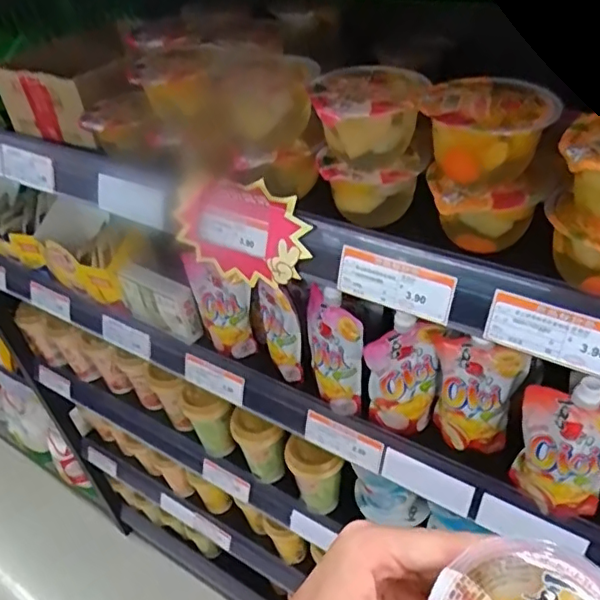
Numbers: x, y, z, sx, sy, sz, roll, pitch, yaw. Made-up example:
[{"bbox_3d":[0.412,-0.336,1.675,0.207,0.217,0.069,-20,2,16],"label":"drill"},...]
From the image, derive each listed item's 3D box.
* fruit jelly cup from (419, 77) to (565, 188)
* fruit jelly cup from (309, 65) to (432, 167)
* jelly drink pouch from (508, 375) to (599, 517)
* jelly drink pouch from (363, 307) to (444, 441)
[{"bbox_3d":[0.129,-0.117,0.395,0.084,0.051,0.070,9,44,18],"label":"fruit jelly cup"},{"bbox_3d":[0.050,-0.137,0.429,0.079,0.051,0.084,-4,41,4],"label":"fruit jelly cup"},{"bbox_3d":[0.226,0.123,0.479,0.080,0.160,0.027,20,48,28],"label":"jelly drink pouch"},{"bbox_3d":[0.104,0.076,0.565,0.070,0.153,0.028,-7,41,1],"label":"jelly drink pouch"}]

